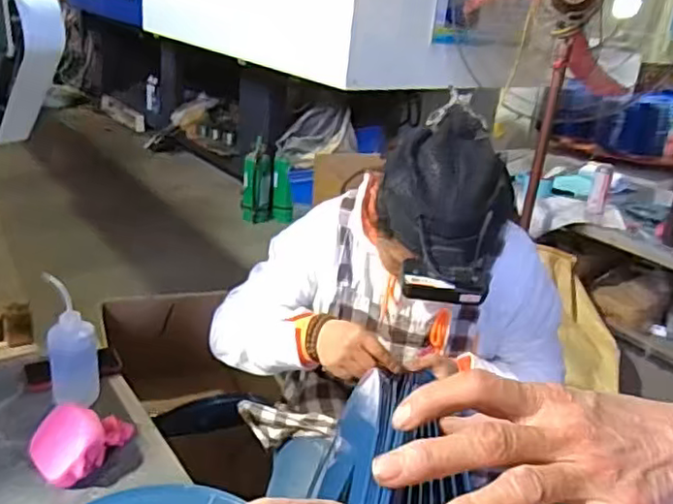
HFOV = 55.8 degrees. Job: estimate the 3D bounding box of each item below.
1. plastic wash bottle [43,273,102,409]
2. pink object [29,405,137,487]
[{"bbox_3d":[-0.426,0.149,1.029,0.075,0.203,0.066,-2,25,-18],"label":"plastic wash bottle"},{"bbox_3d":[-0.389,0.272,0.939,0.122,0.082,0.138,11,24,10],"label":"pink object"}]

